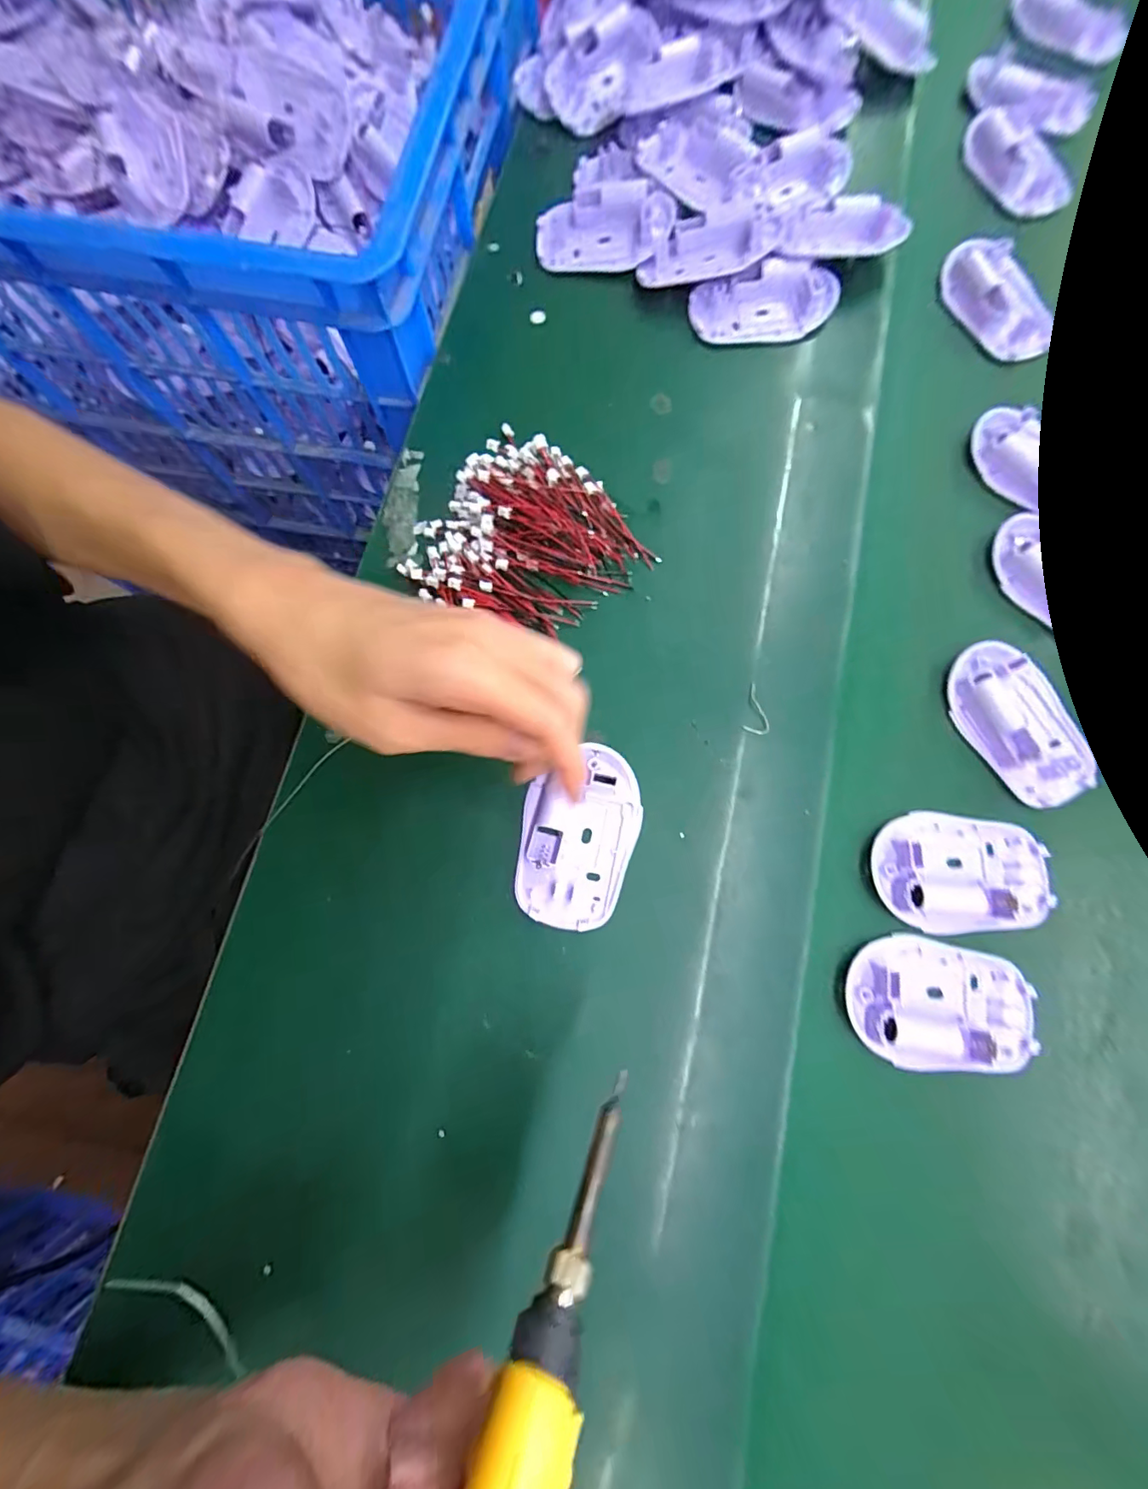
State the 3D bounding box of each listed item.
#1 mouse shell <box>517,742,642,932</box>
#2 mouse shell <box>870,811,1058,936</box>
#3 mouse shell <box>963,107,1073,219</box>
[{"bbox_3d":[0.001,0.048,0.276,0.062,0.012,0.097,19,79,5],"label":"mouse shell"},{"bbox_3d":[0.209,0.068,0.271,0.089,0.014,0.061,3,78,2],"label":"mouse shell"},{"bbox_3d":[0.333,-0.439,0.382,0.050,0.018,0.095,-26,79,-4],"label":"mouse shell"}]

